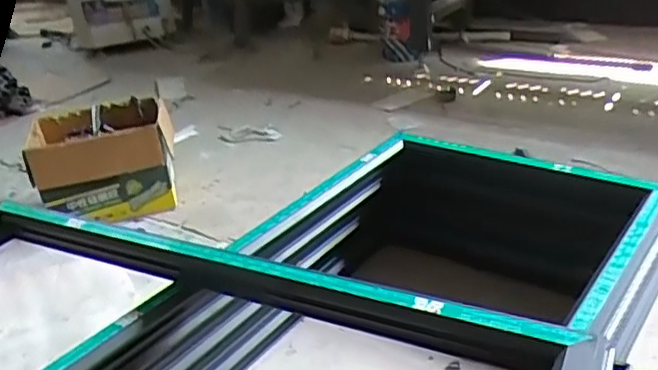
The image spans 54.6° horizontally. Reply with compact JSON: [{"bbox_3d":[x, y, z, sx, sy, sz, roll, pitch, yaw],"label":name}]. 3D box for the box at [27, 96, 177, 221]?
[{"bbox_3d":[-0.586,-0.053,1.691,0.358,0.252,0.238,-12,27,-12],"label":"box"}]

